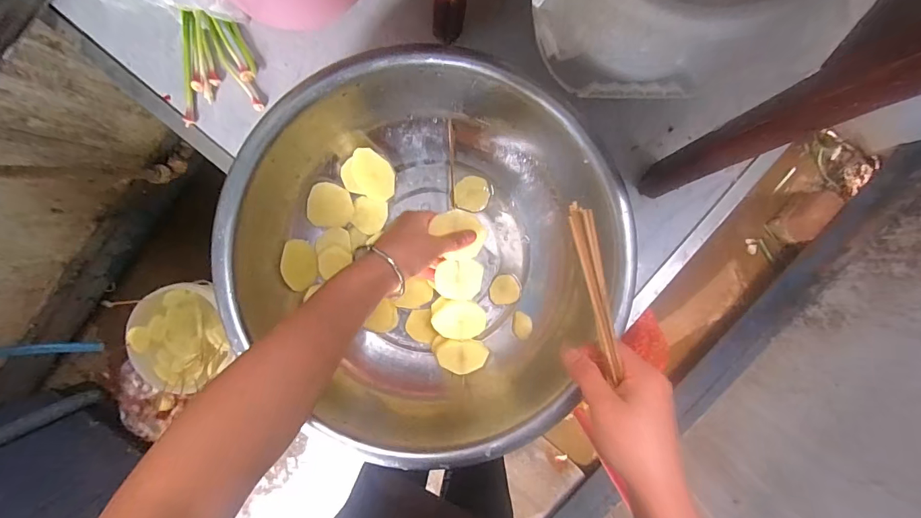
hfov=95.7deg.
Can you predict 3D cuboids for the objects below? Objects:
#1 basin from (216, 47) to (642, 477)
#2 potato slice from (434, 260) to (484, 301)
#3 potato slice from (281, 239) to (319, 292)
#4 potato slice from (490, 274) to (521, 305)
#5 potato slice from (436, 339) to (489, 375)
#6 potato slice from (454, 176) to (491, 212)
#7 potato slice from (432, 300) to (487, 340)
[{"bbox_3d":[-0.041,0.008,0.447,0.342,0.140,0.384,-34,91,6],"label":"basin"},{"bbox_3d":[-0.001,0.023,0.459,0.050,0.007,0.044,6,95,4],"label":"potato slice"},{"bbox_3d":[-0.182,0.007,0.475,0.004,0.041,0.058,12,107,46],"label":"potato slice"},{"bbox_3d":[0.054,0.037,0.505,0.035,0.008,0.035,0,94,5],"label":"potato slice"},{"bbox_3d":[0.003,0.111,0.474,0.057,0.007,0.038,1,94,-8],"label":"potato slice"},{"bbox_3d":[0.014,-0.078,0.500,0.041,0.010,0.040,0,94,5],"label":"potato slice"},{"bbox_3d":[-0.001,0.068,0.468,0.058,0.004,0.046,4,106,-6],"label":"potato slice"}]

